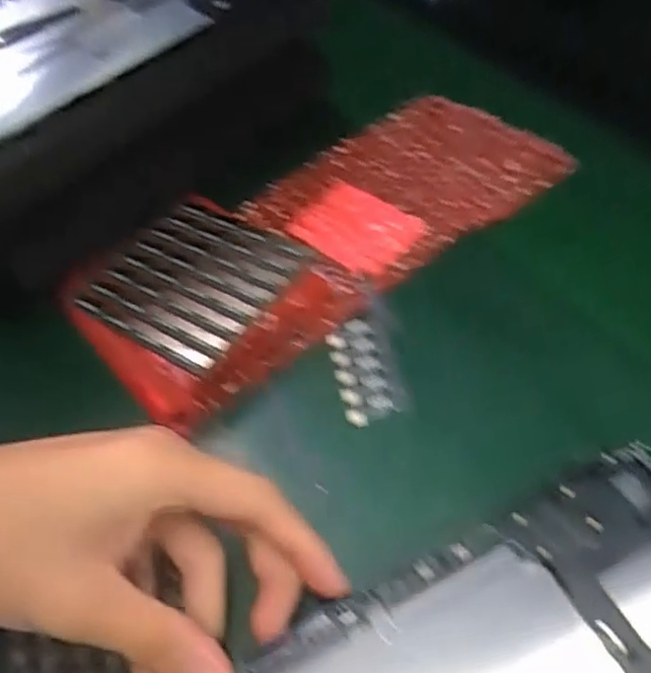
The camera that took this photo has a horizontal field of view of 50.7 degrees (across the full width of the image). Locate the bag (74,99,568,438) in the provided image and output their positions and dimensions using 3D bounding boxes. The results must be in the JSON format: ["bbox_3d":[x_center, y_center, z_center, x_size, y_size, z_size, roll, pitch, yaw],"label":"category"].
[{"bbox_3d":[-0.002,-0.066,0.409,0.288,0.023,0.126,-36,53,-17],"label":"bag"}]

